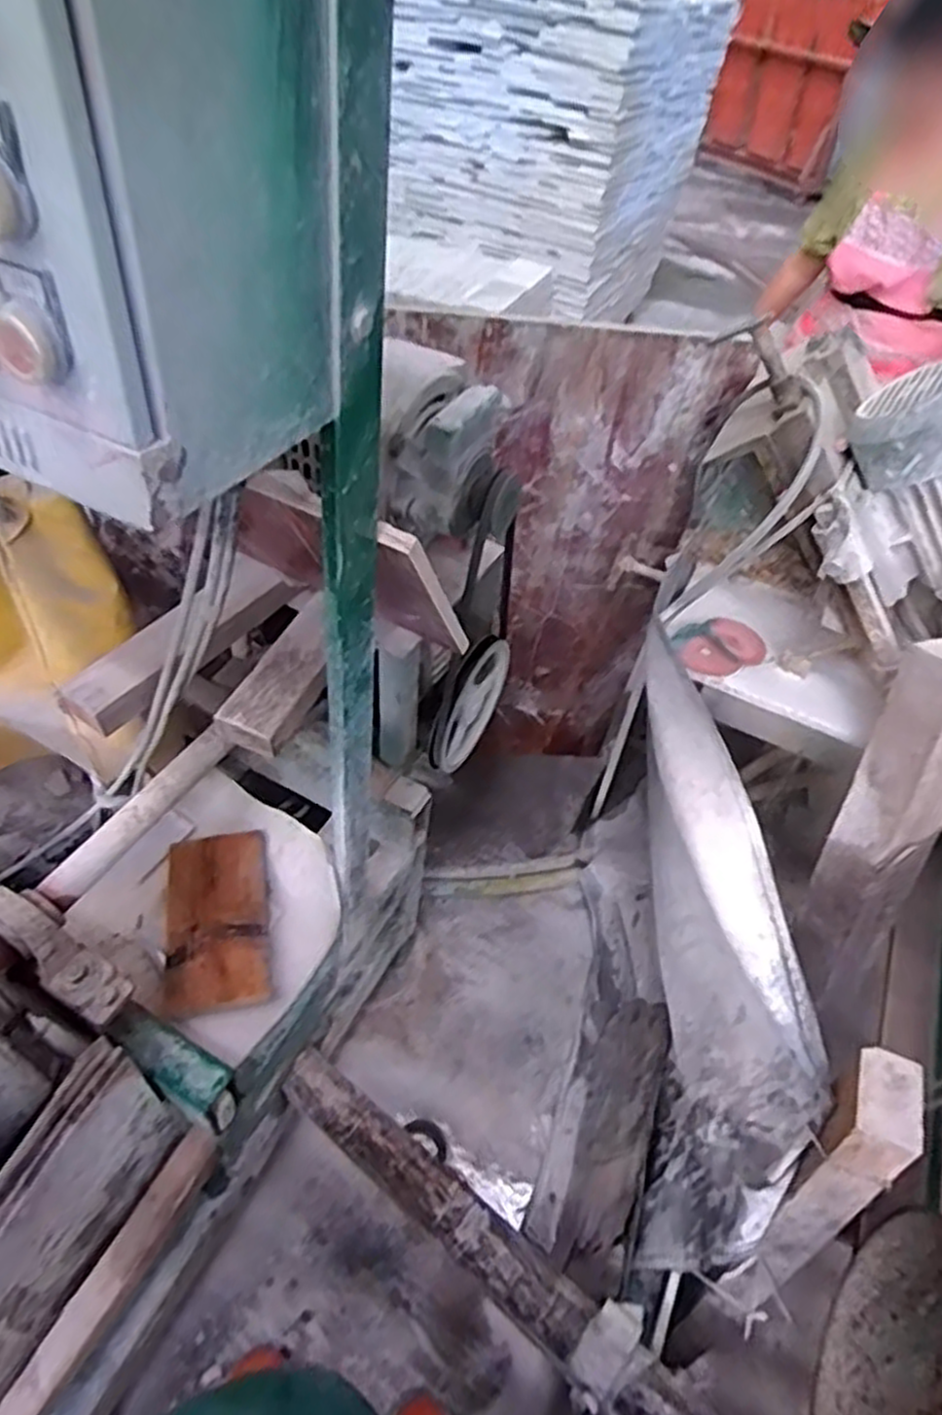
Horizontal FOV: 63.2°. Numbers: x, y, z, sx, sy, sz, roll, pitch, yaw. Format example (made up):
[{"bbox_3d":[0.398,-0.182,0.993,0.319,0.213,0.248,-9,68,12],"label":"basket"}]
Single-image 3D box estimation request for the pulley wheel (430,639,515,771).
[{"bbox_3d":[0.005,-0.017,1.129,0.027,0.228,0.215,24,50,15],"label":"pulley wheel"}]

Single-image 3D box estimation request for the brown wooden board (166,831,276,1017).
[{"bbox_3d":[-0.333,0.274,1.012,0.125,0.034,0.239,-6,49,-12],"label":"brown wooden board"}]

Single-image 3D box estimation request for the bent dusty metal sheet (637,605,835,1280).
[{"bbox_3d":[0.290,0.334,1.012,0.128,0.491,0.652,3,48,-4],"label":"bent dusty metal sheet"}]

